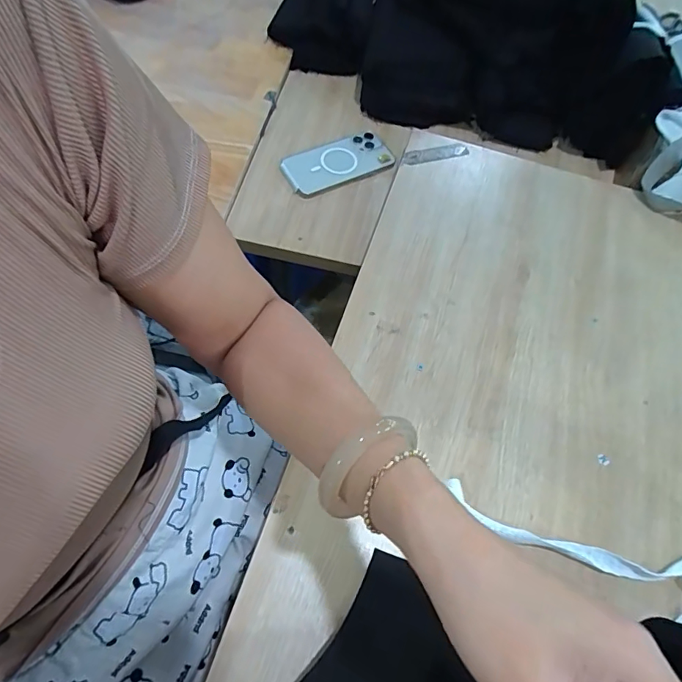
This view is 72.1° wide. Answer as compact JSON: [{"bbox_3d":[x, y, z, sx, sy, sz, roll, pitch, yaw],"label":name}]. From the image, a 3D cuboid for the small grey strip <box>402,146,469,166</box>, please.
[{"bbox_3d":[0.135,-0.265,0.668,0.097,0.007,0.024,-10,63,-8],"label":"small grey strip"}]

